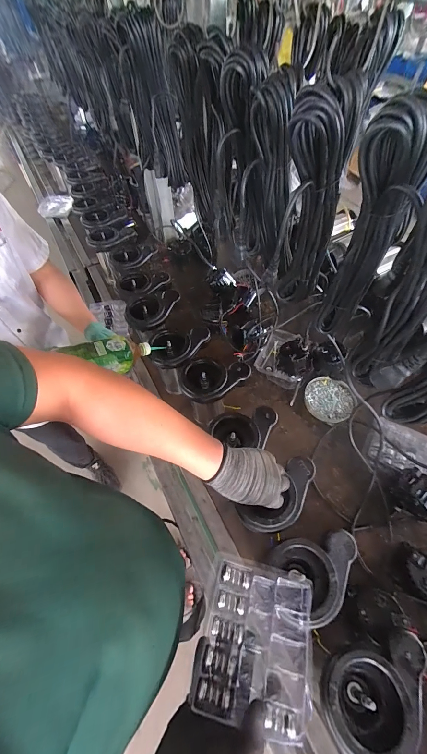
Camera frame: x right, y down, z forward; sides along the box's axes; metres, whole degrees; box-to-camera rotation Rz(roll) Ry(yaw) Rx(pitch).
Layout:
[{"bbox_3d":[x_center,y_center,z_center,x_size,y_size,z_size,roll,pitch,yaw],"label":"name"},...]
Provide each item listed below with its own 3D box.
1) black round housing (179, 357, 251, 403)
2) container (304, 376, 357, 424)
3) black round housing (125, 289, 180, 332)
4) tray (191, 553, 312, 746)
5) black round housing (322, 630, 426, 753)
[{"bbox_3d":[0.004,-0.001,0.712,0.165,0.037,0.114,-18,56,-9],"label":"black round housing"},{"bbox_3d":[0.338,0.066,0.860,0.137,0.022,0.138,-2,55,3],"label":"container"},{"bbox_3d":[-0.171,-0.192,0.852,0.157,0.037,0.116,-16,55,-7],"label":"black round housing"},{"bbox_3d":[0.058,0.338,0.385,0.133,0.027,0.159,8,56,9],"label":"tray"},{"bbox_3d":[0.233,0.447,0.412,0.158,0.056,0.114,-13,55,-5],"label":"black round housing"}]

